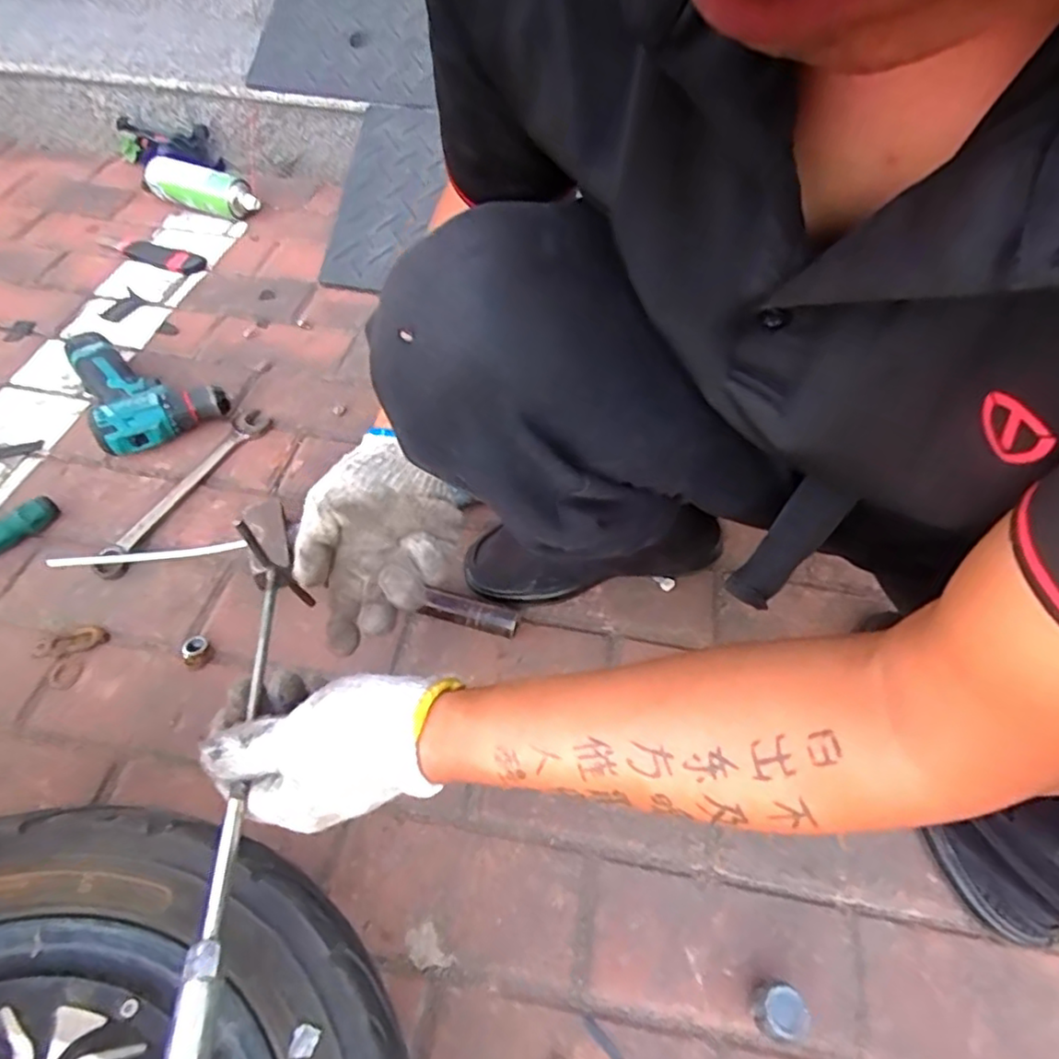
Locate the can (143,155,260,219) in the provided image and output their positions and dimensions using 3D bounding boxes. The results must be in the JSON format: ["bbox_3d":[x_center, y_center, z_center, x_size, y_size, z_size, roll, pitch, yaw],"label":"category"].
[{"bbox_3d":[-0.532,-0.539,1.008,0.186,0.062,0.060,24,57,14],"label":"can"}]

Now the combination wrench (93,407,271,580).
[{"bbox_3d":[-0.373,-0.051,0.696,0.045,0.017,0.258,17,55,10],"label":"combination wrench"}]

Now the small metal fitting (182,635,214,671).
[{"bbox_3d":[-0.309,0.115,0.588,0.025,0.018,0.026,1,54,-1],"label":"small metal fitting"}]

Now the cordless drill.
[{"bbox_3d":[-0.469,-0.171,0.753,0.138,0.058,0.195,-38,64,-26],"label":"cordless drill"}]

